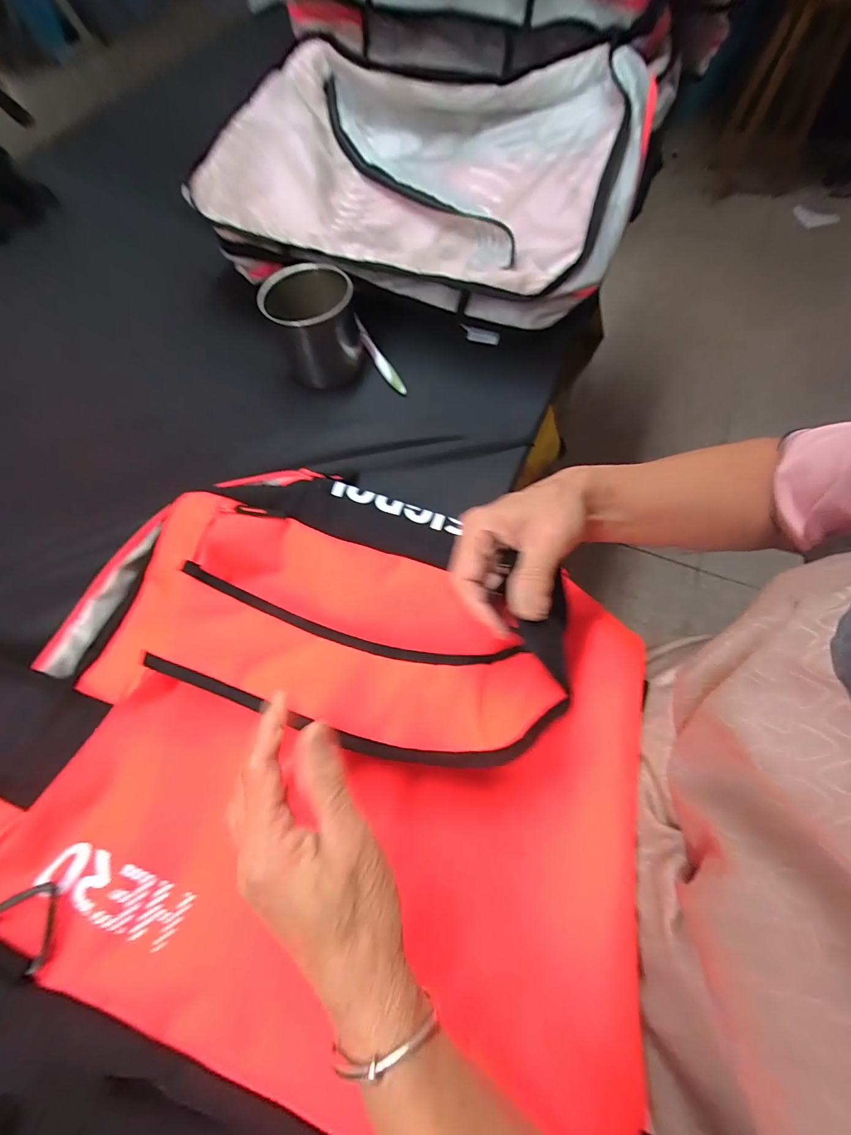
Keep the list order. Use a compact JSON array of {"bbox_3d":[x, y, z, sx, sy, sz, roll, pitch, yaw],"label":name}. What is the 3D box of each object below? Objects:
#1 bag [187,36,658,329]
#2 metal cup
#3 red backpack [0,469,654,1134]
[{"bbox_3d":[-0.006,-0.511,0.554,0.528,0.140,0.353,14,80,15],"label":"bag"},{"bbox_3d":[-0.134,-0.289,0.524,0.101,0.110,0.101,-1,64,3],"label":"metal cup"},{"bbox_3d":[-0.081,0.105,0.304,0.490,0.094,0.397,17,62,9],"label":"red backpack"}]

